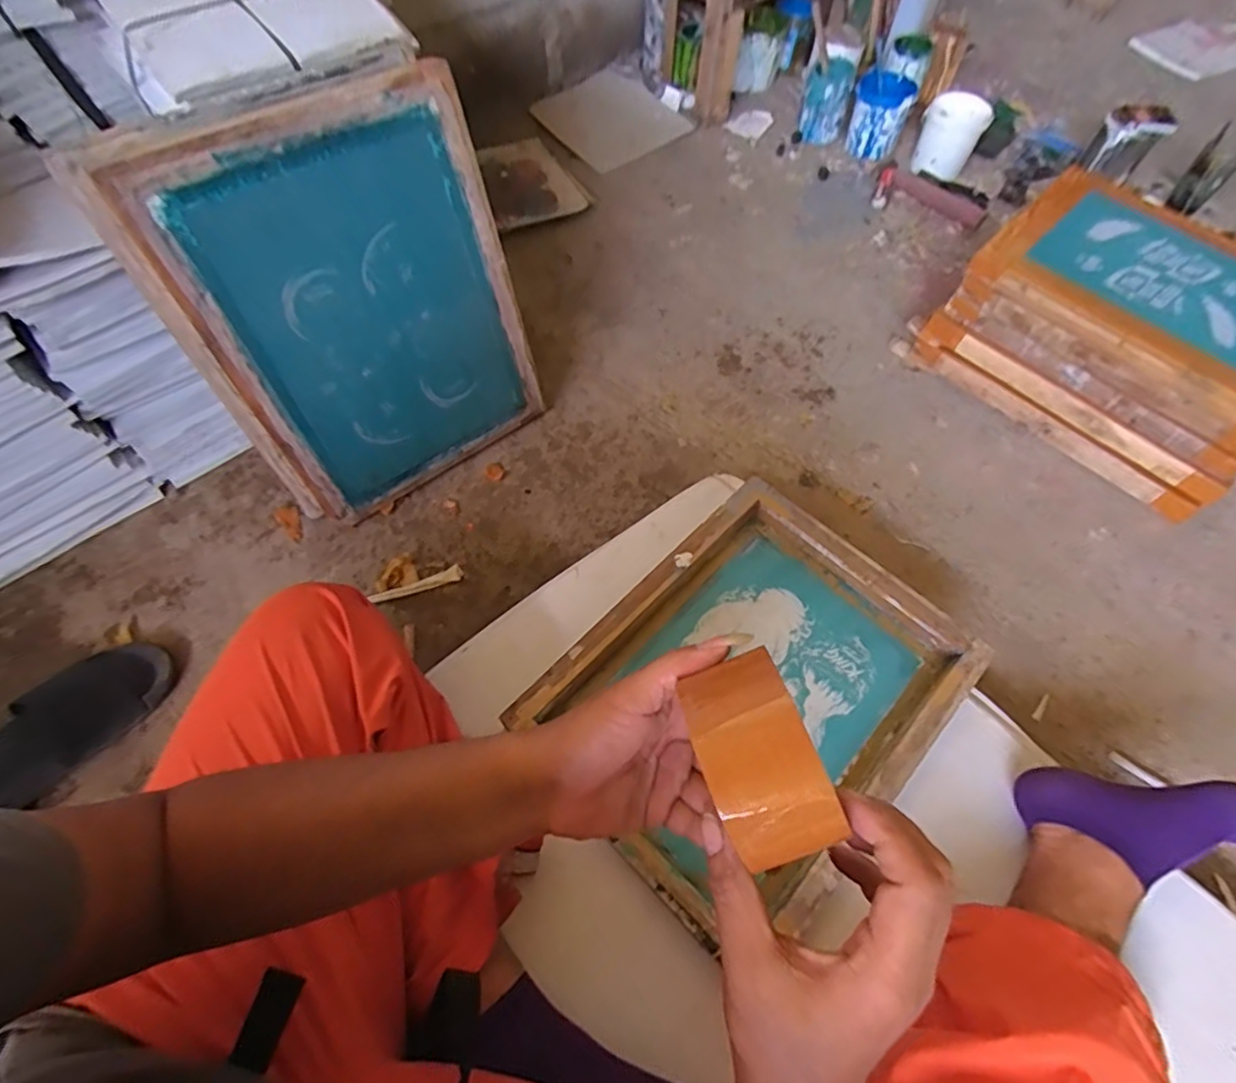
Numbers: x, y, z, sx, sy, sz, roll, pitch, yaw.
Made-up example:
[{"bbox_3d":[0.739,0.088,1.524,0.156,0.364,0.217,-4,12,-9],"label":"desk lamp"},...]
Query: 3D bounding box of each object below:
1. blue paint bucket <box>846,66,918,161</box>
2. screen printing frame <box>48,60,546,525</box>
[{"bbox_3d":[0.573,-0.939,1.349,0.121,0.113,0.150,18,65,10],"label":"blue paint bucket"},{"bbox_3d":[-0.316,-0.280,0.789,0.397,0.484,0.064,-35,50,-20],"label":"screen printing frame"}]

